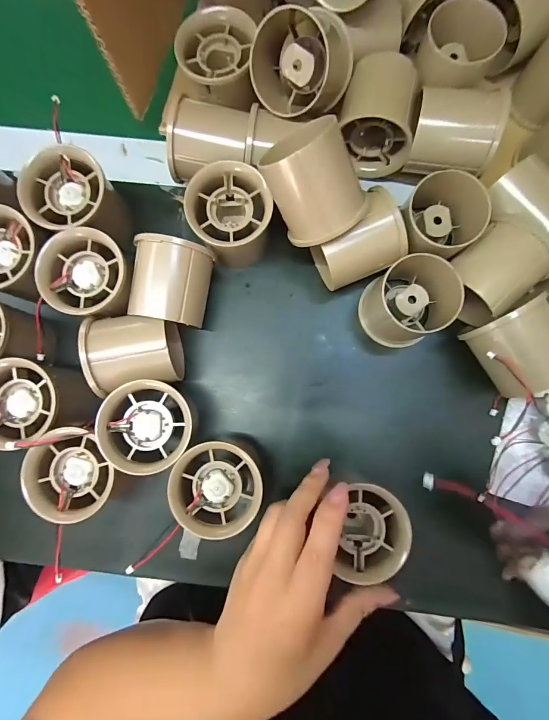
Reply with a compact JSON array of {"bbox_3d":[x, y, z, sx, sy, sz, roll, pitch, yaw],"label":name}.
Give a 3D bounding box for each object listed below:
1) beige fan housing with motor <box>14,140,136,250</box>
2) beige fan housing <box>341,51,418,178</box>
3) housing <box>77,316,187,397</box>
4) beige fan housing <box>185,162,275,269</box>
[{"bbox_3d":[-0.134,-0.107,0.245,0.060,0.052,0.055,34,86,4],"label":"beige fan housing with motor"},{"bbox_3d":[0.074,-0.171,0.242,0.050,0.046,0.056,15,85,2],"label":"beige fan housing"},{"bbox_3d":[-0.093,-0.006,0.235,0.054,0.049,0.051,-10,85,0],"label":"housing"},{"bbox_3d":[-0.029,-0.099,0.244,0.052,0.054,0.050,0,85,1],"label":"beige fan housing"}]

